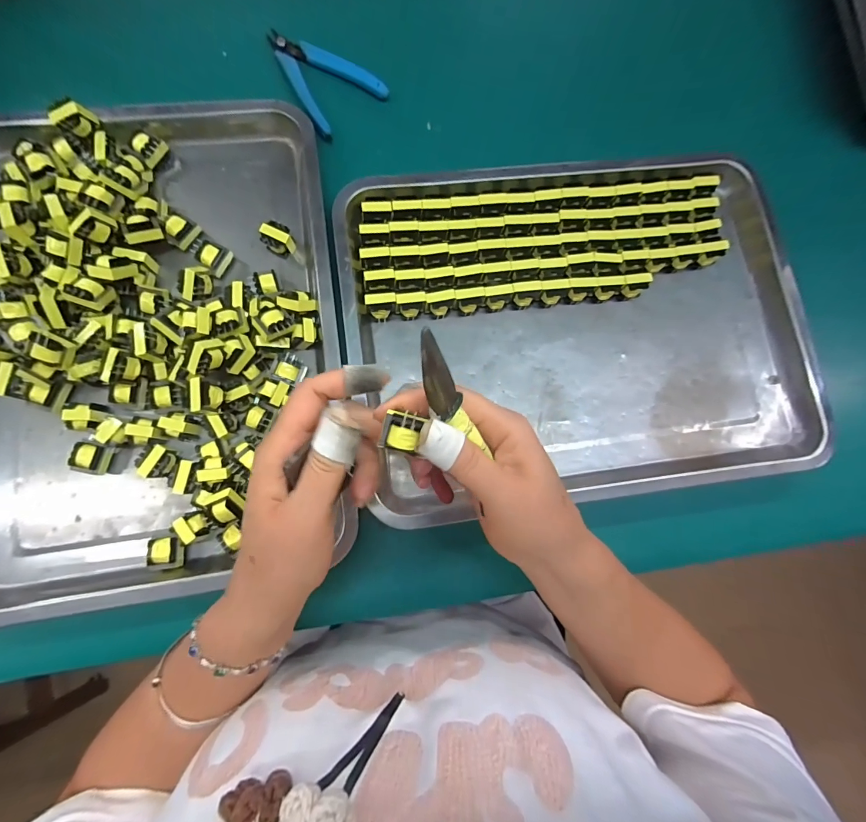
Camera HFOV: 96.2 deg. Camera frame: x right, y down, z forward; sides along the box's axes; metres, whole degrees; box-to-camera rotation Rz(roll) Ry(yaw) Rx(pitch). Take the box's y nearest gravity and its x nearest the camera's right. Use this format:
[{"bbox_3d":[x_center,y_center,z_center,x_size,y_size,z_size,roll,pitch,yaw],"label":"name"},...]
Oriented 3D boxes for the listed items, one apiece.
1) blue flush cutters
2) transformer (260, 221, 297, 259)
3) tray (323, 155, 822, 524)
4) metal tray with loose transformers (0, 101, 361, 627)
[{"bbox_3d":[-0.106,-0.308,0.356,0.106,0.019,0.086,42,82,2],"label":"blue flush cutters"},{"bbox_3d":[-0.129,-0.143,0.325,0.023,0.021,0.020,34,81,1],"label":"transformer"},{"bbox_3d":[0.132,-0.077,0.330,0.393,0.034,0.296,-9,83,-5],"label":"tray"},{"bbox_3d":[-0.225,-0.063,0.295,0.293,0.043,0.399,-7,83,-5],"label":"metal tray with loose transformers"}]

